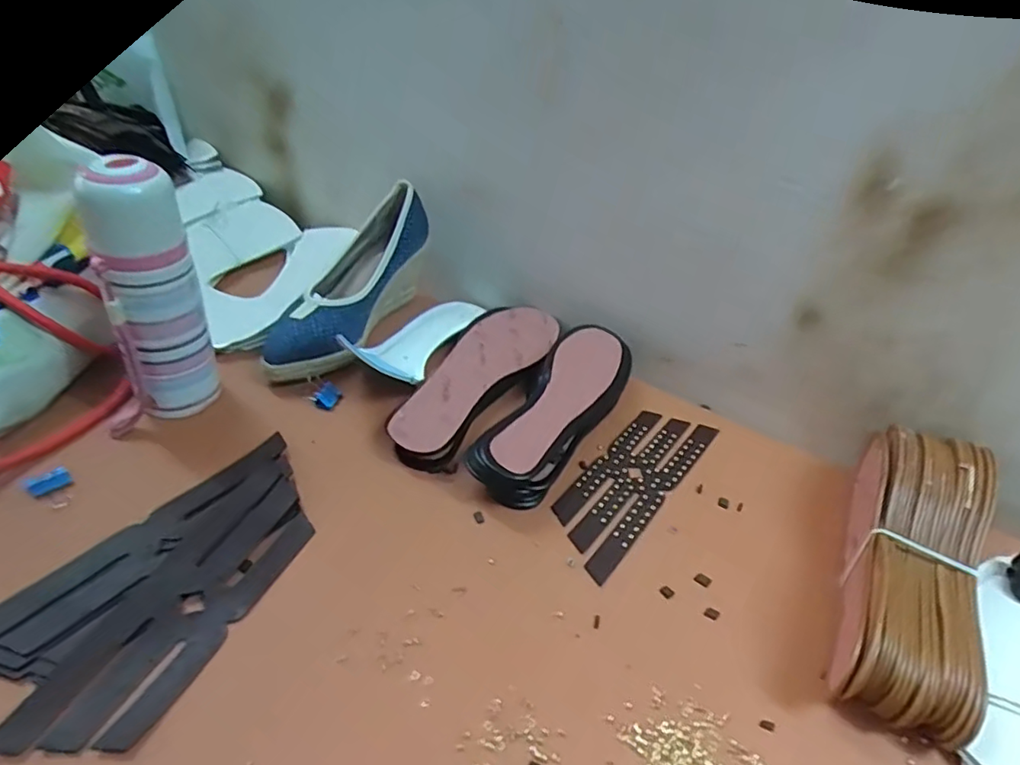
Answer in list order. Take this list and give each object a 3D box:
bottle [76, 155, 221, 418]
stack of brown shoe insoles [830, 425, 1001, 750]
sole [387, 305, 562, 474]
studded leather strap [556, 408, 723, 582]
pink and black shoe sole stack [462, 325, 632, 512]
[{"bbox_3d":[-0.275,-0.072,0.464,0.062,0.207,0.073,-15,45,-27],"label":"bottle"},{"bbox_3d":[0.296,0.137,0.445,0.081,0.088,0.239,26,42,18],"label":"stack of brown shoe insoles"},{"bbox_3d":[-0.028,-0.008,0.582,0.083,0.026,0.234,22,40,15],"label":"sole"},{"bbox_3d":[0.110,0.082,0.530,0.068,0.004,0.210,31,44,25],"label":"studded leather strap"},{"bbox_3d":[0.044,0.026,0.548,0.075,0.056,0.218,25,42,17],"label":"pink and black shoe sole stack"}]

